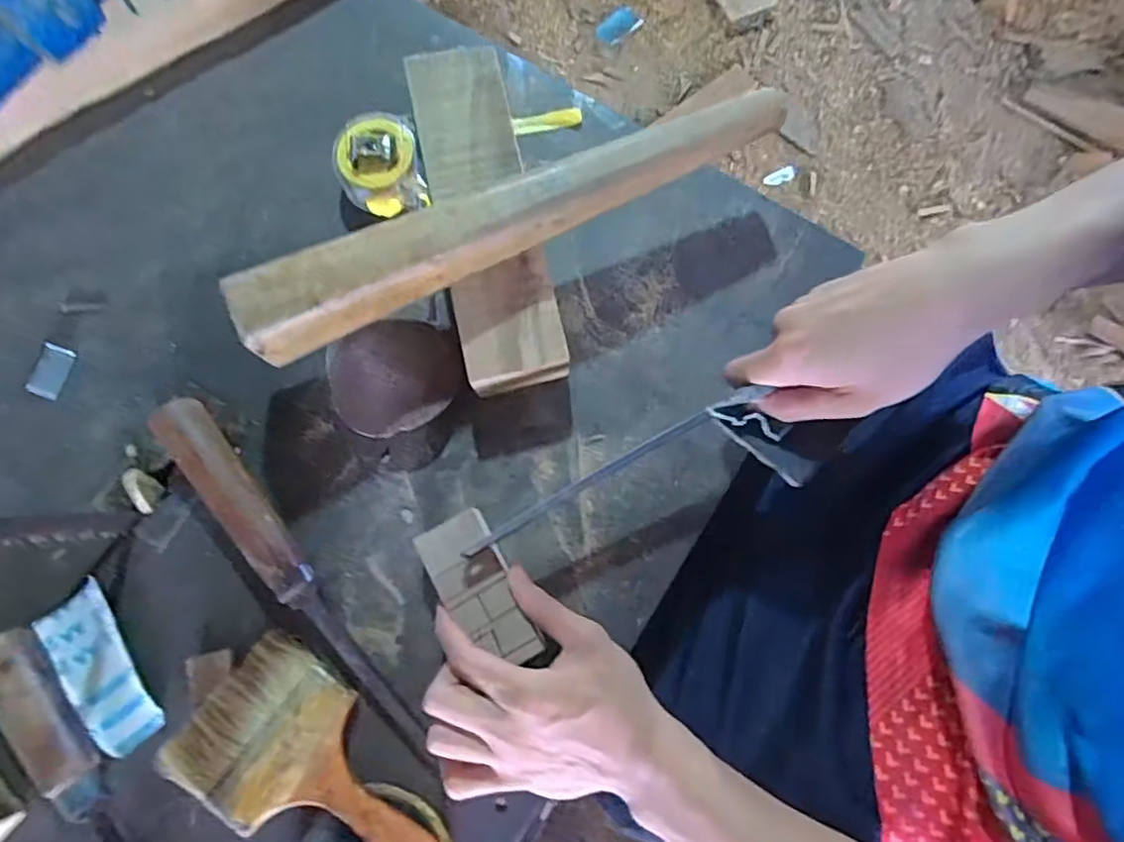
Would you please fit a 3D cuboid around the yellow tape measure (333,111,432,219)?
[{"bbox_3d":[-0.131,-0.186,0.435,0.060,0.028,0.074,-13,79,-2],"label":"yellow tape measure"}]

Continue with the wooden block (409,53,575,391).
[{"bbox_3d":[-0.052,-0.141,0.419,0.065,0.034,0.246,-13,79,-2],"label":"wooden block"}]

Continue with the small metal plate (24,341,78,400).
[{"bbox_3d":[-0.360,-0.036,0.424,0.025,0.004,0.037,17,79,4],"label":"small metal plate"}]

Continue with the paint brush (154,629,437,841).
[{"bbox_3d":[-0.132,0.210,0.352,0.185,0.026,0.086,31,81,7],"label":"paint brush"}]

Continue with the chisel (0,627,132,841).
[{"bbox_3d":[-0.281,0.225,0.350,0.022,0.037,0.224,-35,80,-6],"label":"chisel"}]

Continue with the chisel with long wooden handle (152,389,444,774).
[{"bbox_3d":[-0.171,0.095,0.379,0.030,0.030,0.269,-40,81,-7],"label":"chisel with long wooden handle"}]

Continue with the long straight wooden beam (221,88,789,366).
[{"bbox_3d":[-0.027,-0.131,0.368,0.348,0.032,0.043,-25,79,-4],"label":"long straight wooden beam"}]

